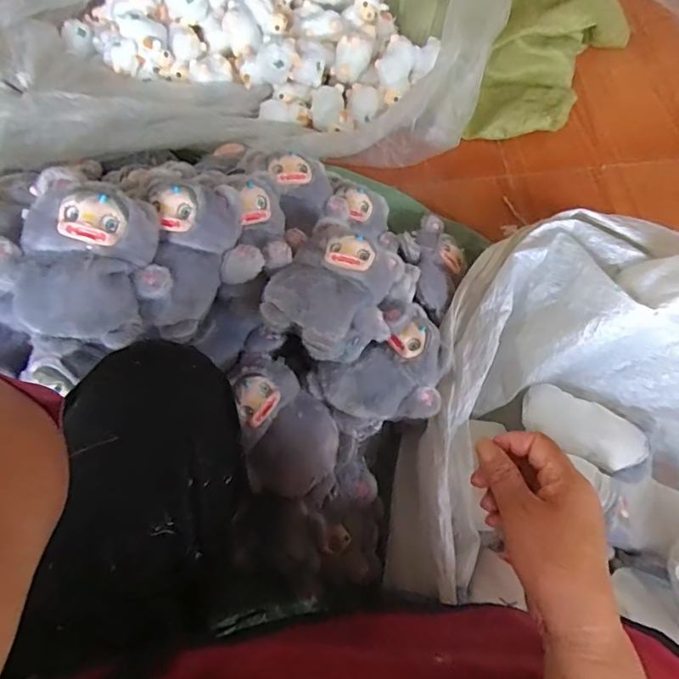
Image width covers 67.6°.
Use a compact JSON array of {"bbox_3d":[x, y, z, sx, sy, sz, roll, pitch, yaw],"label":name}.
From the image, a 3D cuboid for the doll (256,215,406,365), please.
[{"bbox_3d":[0.000,-0.059,0.628,0.145,0.092,0.189,22,69,7],"label":"doll"}]

